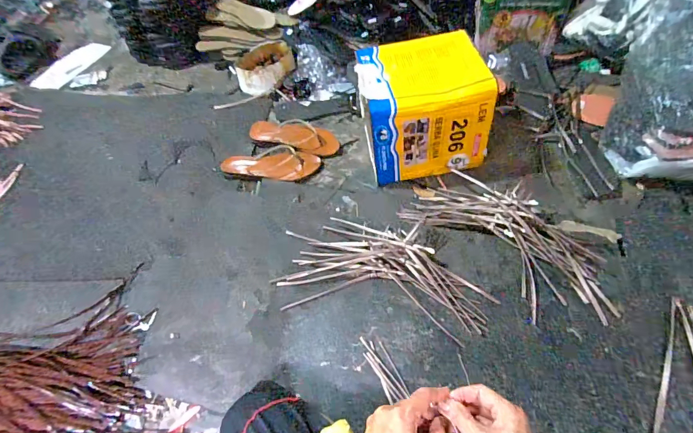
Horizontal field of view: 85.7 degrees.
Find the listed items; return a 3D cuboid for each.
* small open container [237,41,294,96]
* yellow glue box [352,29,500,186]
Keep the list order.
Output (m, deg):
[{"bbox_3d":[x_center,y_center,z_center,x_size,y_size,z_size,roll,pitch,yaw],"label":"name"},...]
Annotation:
[{"bbox_3d":[-0.250,-0.459,1.159,0.181,0.063,0.166,-12,56,-7],"label":"small open container"},{"bbox_3d":[0.164,-0.258,0.870,0.255,0.225,0.246,-8,55,-5],"label":"yellow glue box"}]

